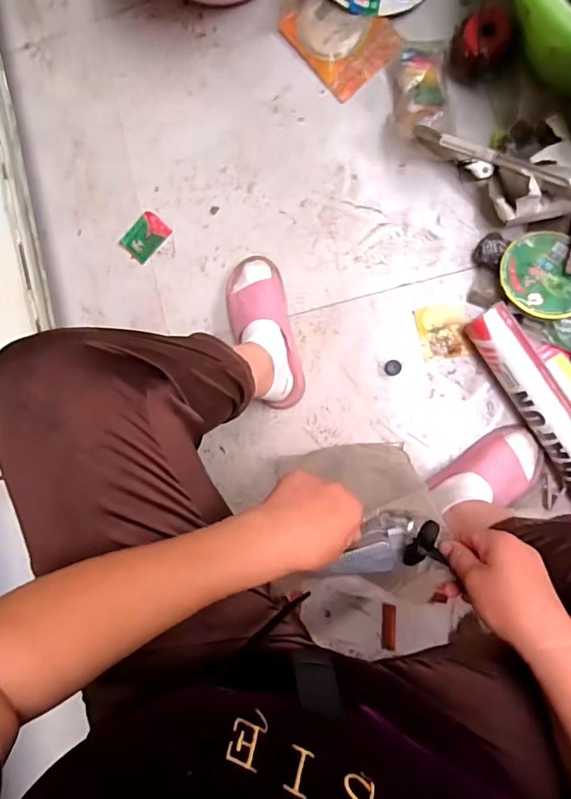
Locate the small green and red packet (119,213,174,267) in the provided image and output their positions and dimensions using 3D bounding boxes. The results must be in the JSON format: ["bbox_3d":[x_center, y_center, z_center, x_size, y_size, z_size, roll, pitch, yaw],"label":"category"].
[{"bbox_3d":[-0.245,-0.282,0.848,0.060,0.006,0.080,42,96,7],"label":"small green and red packet"}]

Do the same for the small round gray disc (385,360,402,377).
[{"bbox_3d":[0.174,-0.050,0.786,0.026,0.011,0.025,0,90,9],"label":"small round gray disc"}]

